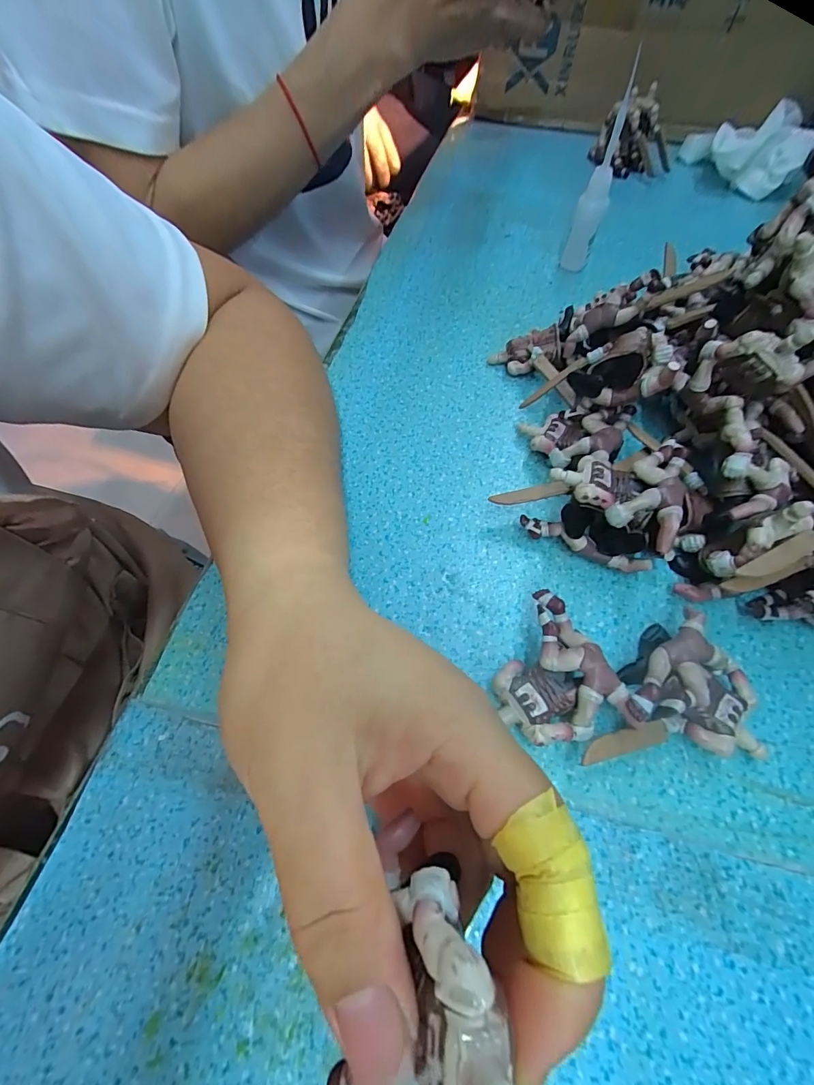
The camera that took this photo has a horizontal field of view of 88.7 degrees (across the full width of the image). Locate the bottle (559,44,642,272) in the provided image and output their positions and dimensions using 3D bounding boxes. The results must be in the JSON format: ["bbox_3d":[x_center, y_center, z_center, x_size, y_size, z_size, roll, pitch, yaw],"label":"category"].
[{"bbox_3d":[0.142,-0.266,0.312,0.021,0.113,0.017,21,63,12],"label":"bottle"}]

